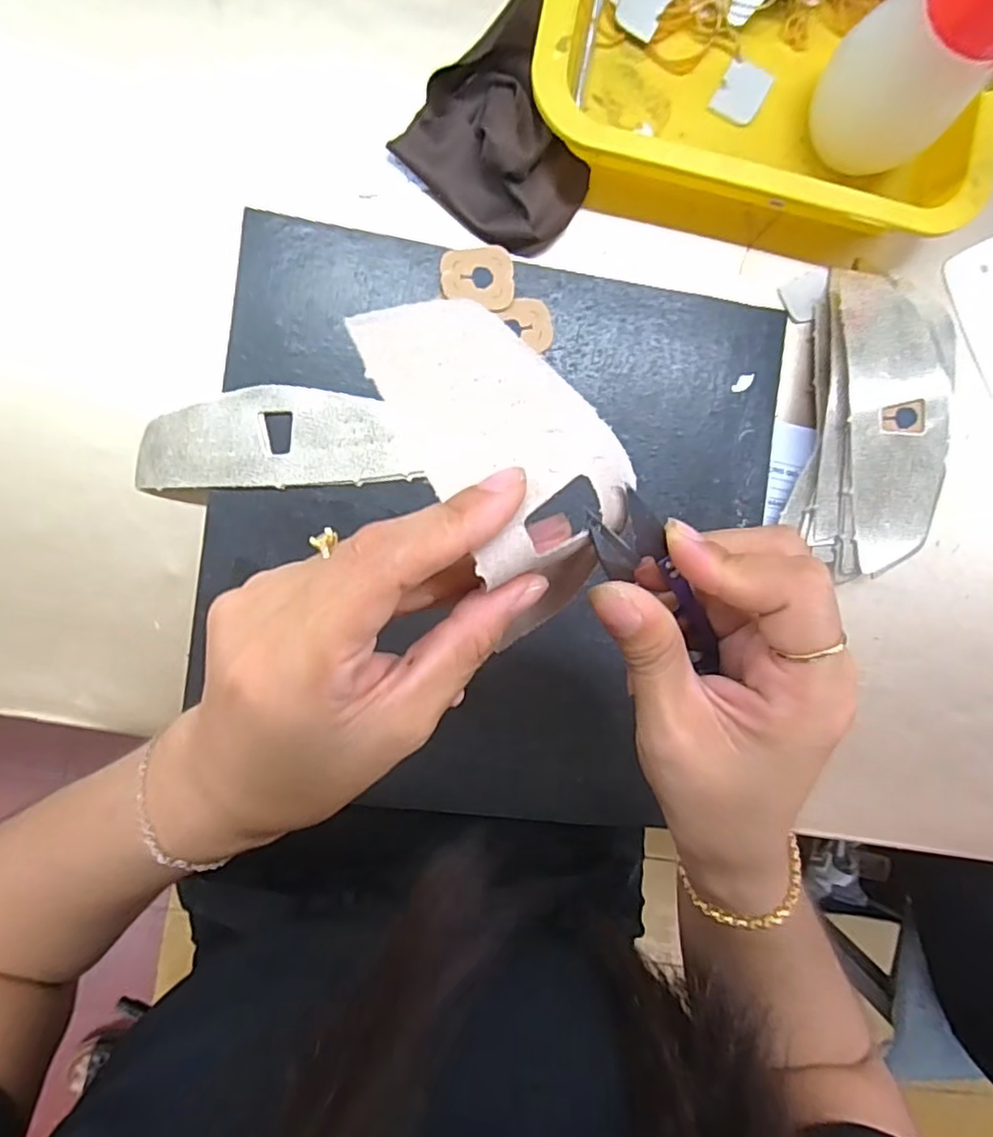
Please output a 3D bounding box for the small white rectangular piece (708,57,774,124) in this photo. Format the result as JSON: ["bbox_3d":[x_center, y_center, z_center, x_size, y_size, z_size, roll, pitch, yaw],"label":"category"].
[{"bbox_3d":[0.143,-0.276,0.356,0.026,0.004,0.033,26,91,-7],"label":"small white rectangular piece"}]

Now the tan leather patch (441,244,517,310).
[{"bbox_3d":[-0.010,-0.154,0.324,0.038,0.004,0.033,3,90,-10],"label":"tan leather patch"}]

